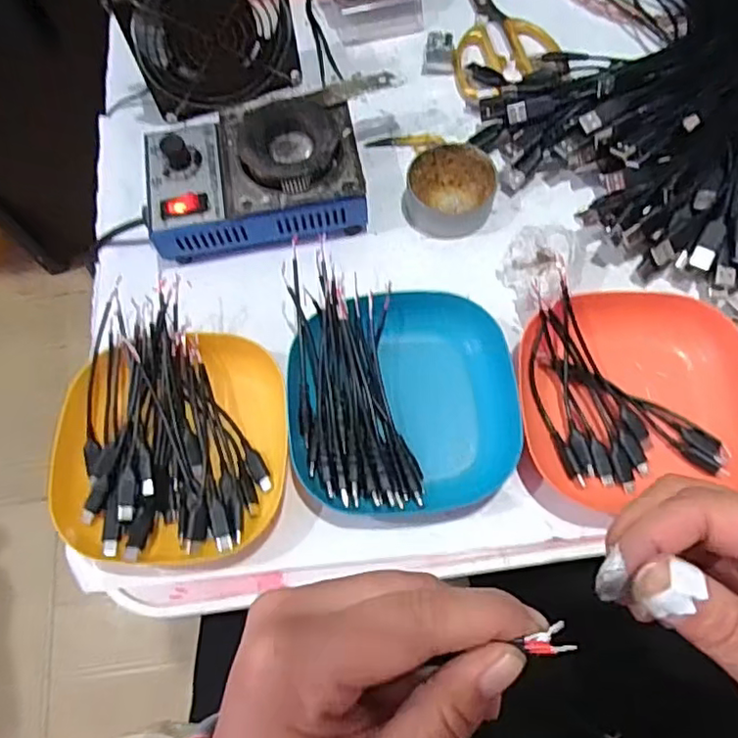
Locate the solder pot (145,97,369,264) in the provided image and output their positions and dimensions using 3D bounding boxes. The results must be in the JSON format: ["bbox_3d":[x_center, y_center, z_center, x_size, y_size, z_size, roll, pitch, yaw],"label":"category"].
[{"bbox_3d":[-0.081,-0.137,0.441,0.150,0.066,0.098,-6,69,1],"label":"solder pot"}]

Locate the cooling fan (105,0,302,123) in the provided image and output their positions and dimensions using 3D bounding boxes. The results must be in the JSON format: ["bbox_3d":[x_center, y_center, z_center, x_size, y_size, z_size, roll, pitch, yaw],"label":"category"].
[{"bbox_3d":[-0.117,-0.251,0.458,0.116,0.112,0.033,-22,57,-7],"label":"cooling fan"}]

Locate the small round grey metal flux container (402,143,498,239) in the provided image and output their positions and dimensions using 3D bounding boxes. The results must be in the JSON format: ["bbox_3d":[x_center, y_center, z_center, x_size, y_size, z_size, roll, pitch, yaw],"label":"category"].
[{"bbox_3d":[0.060,-0.131,0.451,0.062,0.026,0.062,-1,69,3],"label":"small round grey metal flux container"}]

